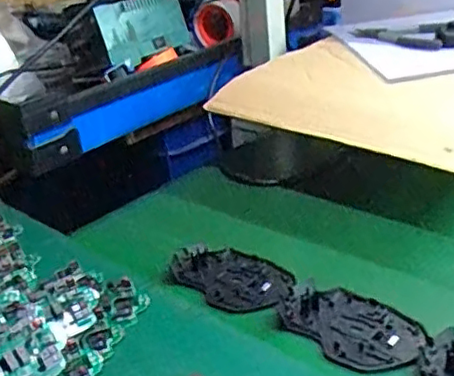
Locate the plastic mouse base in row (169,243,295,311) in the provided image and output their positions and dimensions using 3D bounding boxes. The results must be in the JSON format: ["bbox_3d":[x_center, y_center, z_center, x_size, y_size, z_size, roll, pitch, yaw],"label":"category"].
[{"bbox_3d":[0.003,0.075,0.566,0.116,0.012,0.073,13,32,34],"label":"plastic mouse base in row"}]

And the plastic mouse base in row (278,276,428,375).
[{"bbox_3d":[0.095,0.105,0.492,0.071,0.008,0.114,-25,32,-33],"label":"plastic mouse base in row"}]

